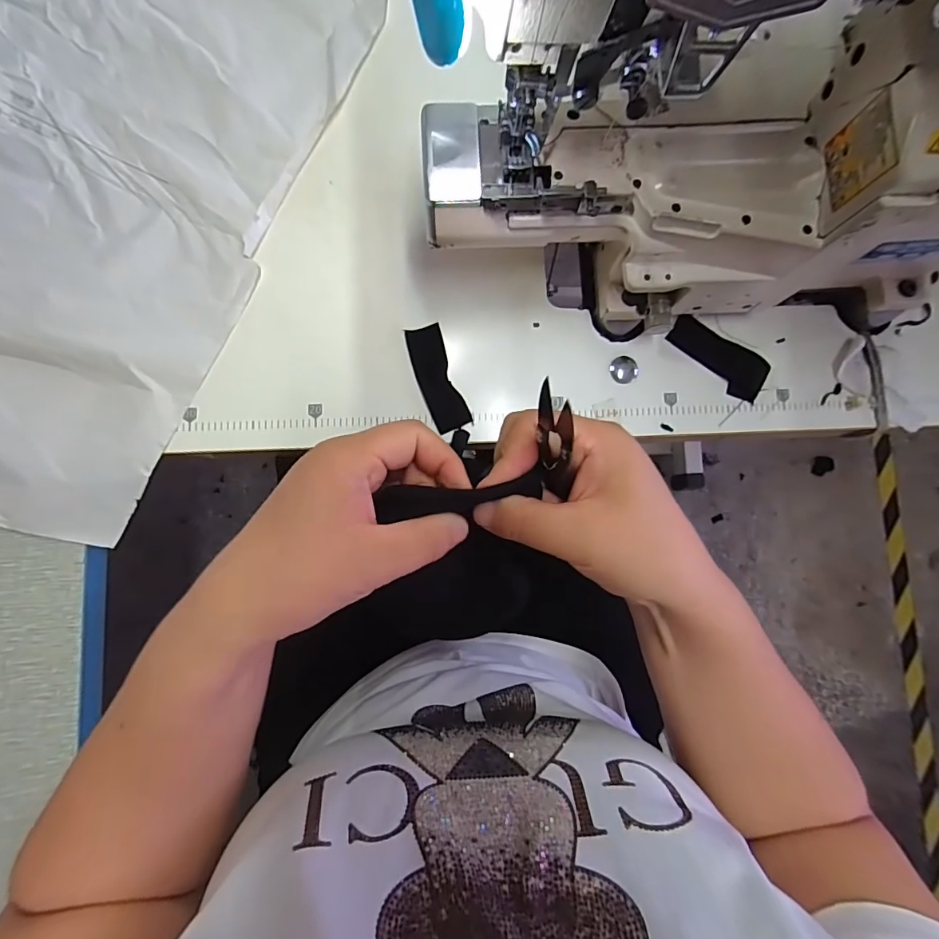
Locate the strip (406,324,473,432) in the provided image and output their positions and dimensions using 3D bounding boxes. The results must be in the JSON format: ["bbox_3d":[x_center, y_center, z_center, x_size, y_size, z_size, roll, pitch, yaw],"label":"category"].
[{"bbox_3d":[-0.027,-0.074,0.394,0.030,0.005,0.087,-19,88,-4],"label":"strip"}]

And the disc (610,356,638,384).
[{"bbox_3d":[0.133,-0.086,0.410,0.024,0.005,0.021,45,85,-1],"label":"disc"}]

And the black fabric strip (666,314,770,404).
[{"bbox_3d":[0.213,-0.098,0.409,0.089,0.012,0.037,38,85,-1],"label":"black fabric strip"}]

